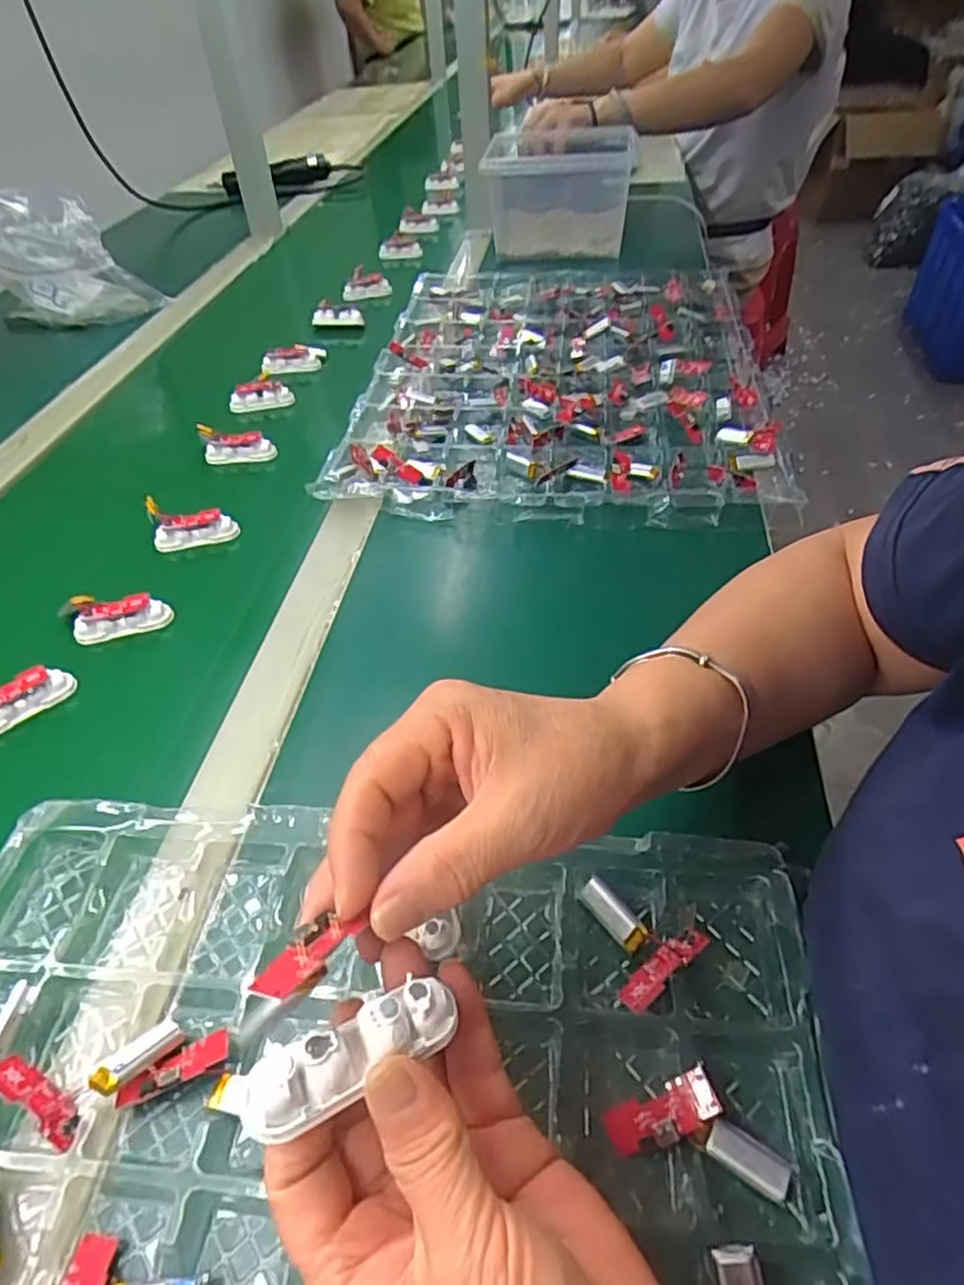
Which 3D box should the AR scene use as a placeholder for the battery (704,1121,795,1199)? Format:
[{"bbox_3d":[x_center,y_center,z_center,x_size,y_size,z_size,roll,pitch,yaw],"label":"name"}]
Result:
[{"bbox_3d":[0.097,0.188,0.255,0.030,0.005,0.013,25,53,24],"label":"battery"}]

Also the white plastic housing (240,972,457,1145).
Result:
[{"bbox_3d":[-0.036,0.114,0.195,0.060,0.015,0.017,-17,46,-25],"label":"white plastic housing"}]

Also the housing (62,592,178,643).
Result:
[{"bbox_3d":[-0.247,-0.018,0.468,0.069,0.028,0.021,-6,47,-2],"label":"housing"}]

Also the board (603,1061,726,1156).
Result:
[{"bbox_3d":[0.067,0.175,0.260,0.044,0.008,0.018,-32,45,12],"label":"board"}]

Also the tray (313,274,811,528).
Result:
[{"bbox_3d":[0.083,-0.273,0.710,0.372,0.046,0.506,4,45,5],"label":"tray"}]

